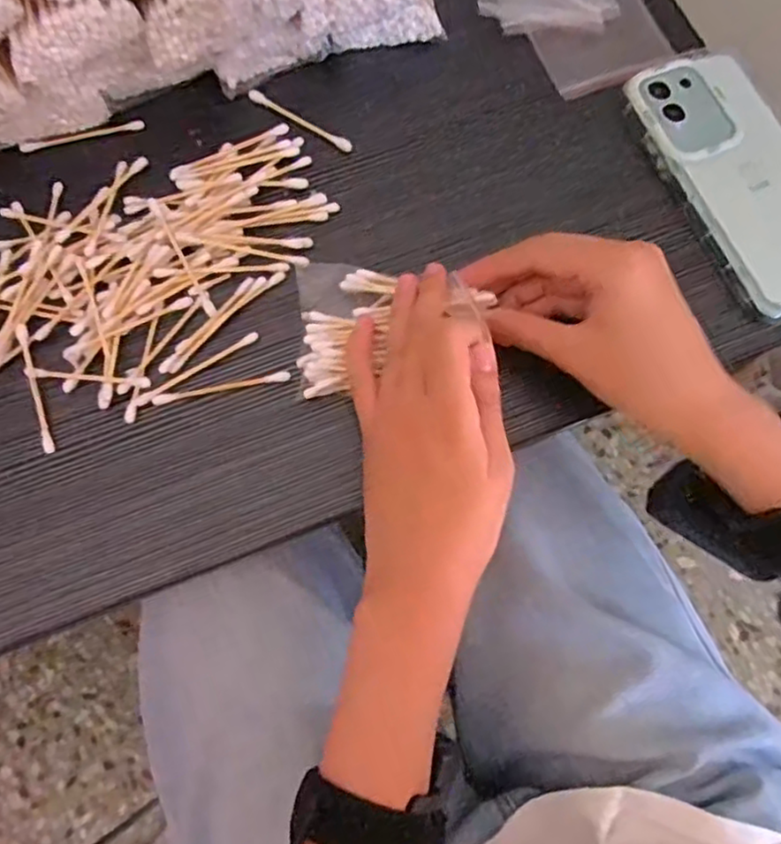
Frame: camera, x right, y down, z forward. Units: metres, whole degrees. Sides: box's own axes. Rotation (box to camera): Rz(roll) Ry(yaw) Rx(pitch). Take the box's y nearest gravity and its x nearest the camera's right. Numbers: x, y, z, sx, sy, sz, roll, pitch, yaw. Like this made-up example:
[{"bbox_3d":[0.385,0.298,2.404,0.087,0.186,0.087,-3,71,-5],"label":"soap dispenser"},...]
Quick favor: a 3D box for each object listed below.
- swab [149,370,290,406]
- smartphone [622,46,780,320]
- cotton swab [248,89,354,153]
[{"bbox_3d":[-0.086,-0.018,0.341,0.069,0.004,0.005,-11,74,-5],"label":"swab"},{"bbox_3d":[0.201,-0.138,0.373,0.074,0.013,0.166,-23,76,-8],"label":"smartphone"},{"bbox_3d":[-0.052,-0.175,0.385,0.068,0.005,0.007,32,76,8],"label":"cotton swab"}]

